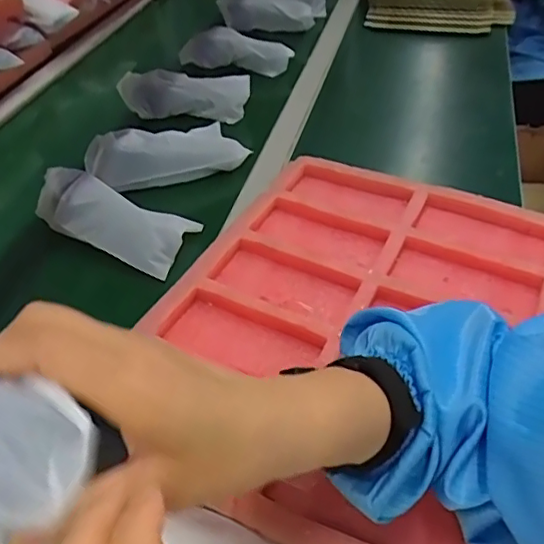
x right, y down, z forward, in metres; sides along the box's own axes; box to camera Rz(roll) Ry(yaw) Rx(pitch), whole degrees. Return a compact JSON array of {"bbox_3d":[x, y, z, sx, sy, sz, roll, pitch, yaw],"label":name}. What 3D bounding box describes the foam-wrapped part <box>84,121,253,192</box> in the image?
[{"bbox_3d":[-0.134,-0.153,0.721,0.191,0.059,0.058,-17,45,-16],"label":"foam-wrapped part"}]

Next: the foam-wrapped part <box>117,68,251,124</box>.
[{"bbox_3d":[-0.128,-0.263,0.842,0.188,0.062,0.048,5,44,7],"label":"foam-wrapped part"}]

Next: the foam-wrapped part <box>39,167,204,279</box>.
[{"bbox_3d":[-0.177,-0.057,0.629,0.174,0.053,0.079,25,48,7],"label":"foam-wrapped part"}]

